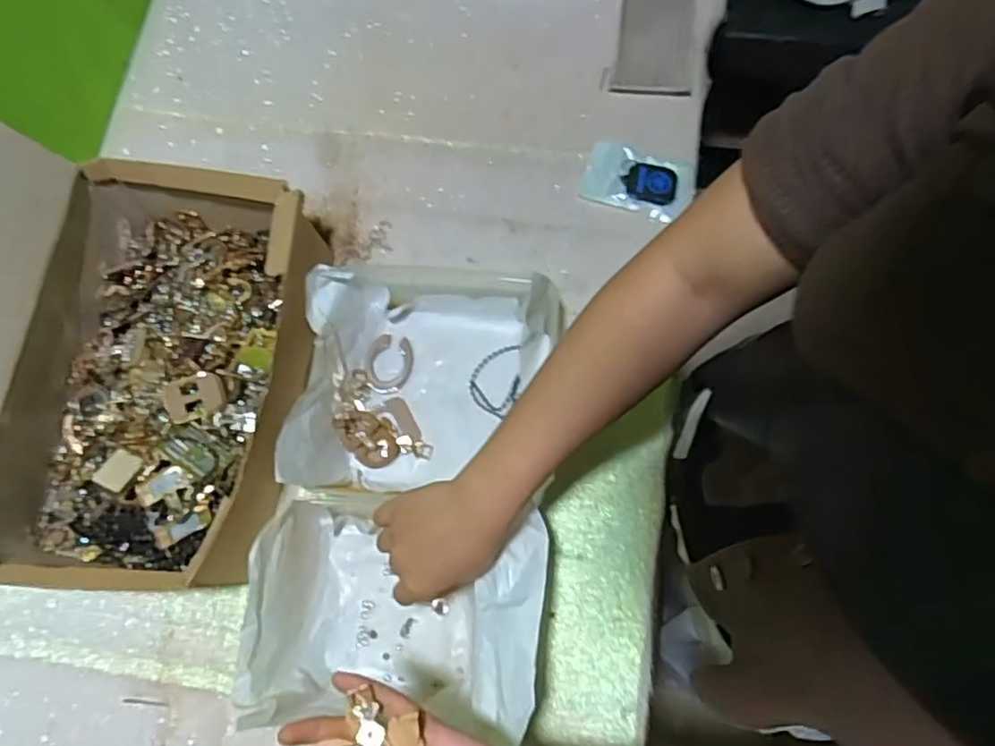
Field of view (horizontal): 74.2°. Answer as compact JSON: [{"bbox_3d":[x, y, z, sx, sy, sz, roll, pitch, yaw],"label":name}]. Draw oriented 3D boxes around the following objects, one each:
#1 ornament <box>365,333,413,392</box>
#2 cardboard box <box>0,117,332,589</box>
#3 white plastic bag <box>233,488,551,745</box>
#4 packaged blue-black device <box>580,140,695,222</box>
[{"bbox_3d":[-0.100,-0.011,0.603,0.042,0.006,0.052,18,76,6],"label":"ornament"},{"bbox_3d":[-0.315,-0.024,0.477,0.305,0.273,0.334,7,75,4],"label":"cardboard box"},{"bbox_3d":[-0.071,0.172,0.496,0.203,0.106,0.151,3,75,2],"label":"white plastic bag"},{"bbox_3d":[0.137,-0.188,0.640,0.103,0.020,0.065,18,76,6],"label":"packaged blue-black device"}]

